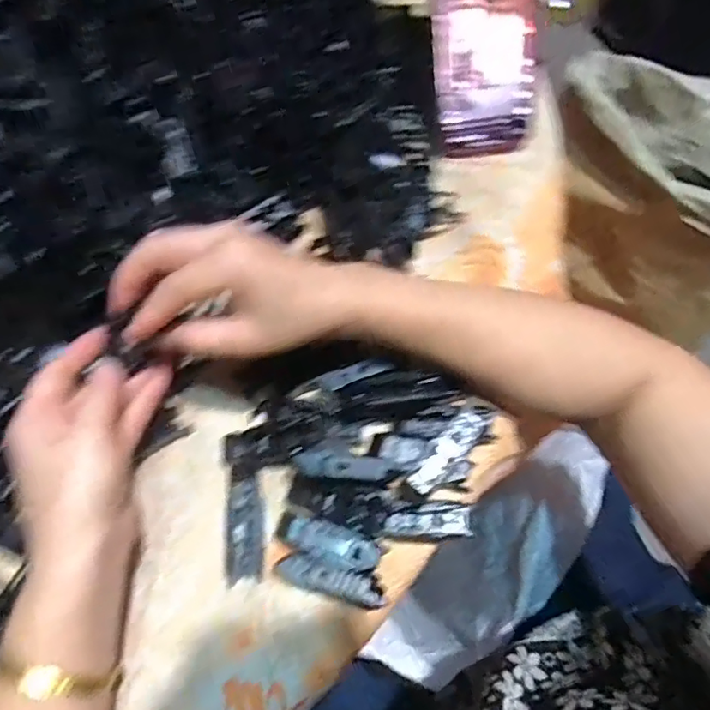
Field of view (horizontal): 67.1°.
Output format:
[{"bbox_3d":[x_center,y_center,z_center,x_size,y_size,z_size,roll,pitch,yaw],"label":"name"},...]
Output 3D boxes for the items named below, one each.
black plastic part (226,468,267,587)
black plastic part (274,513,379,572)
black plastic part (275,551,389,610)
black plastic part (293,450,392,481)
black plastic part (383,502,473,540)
[{"bbox_3d":[-0.066,0.103,0.327,0.023,0.004,0.064,-4,66,0],"label":"black plastic part"},{"bbox_3d":[-0.017,0.111,0.319,0.063,0.011,0.020,16,67,9],"label":"black plastic part"},{"bbox_3d":[-0.014,0.129,0.307,0.063,0.014,0.018,12,67,7],"label":"black plastic part"},{"bbox_3d":[-0.009,0.064,0.313,0.055,0.012,0.014,8,66,6],"label":"black plastic part"},{"bbox_3d":[0.044,0.101,0.324,0.052,0.013,0.019,-4,66,0],"label":"black plastic part"}]

